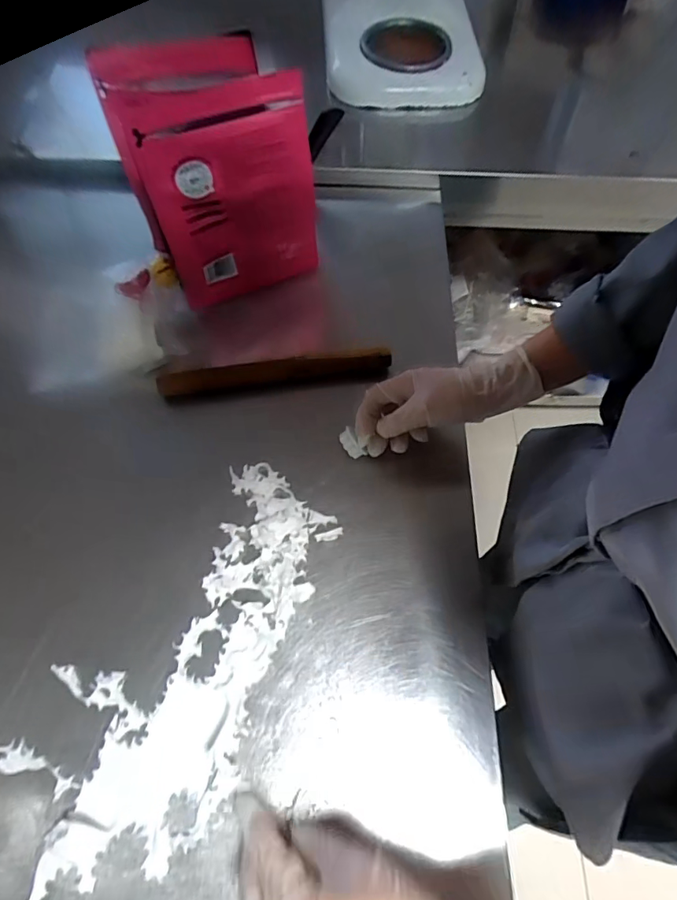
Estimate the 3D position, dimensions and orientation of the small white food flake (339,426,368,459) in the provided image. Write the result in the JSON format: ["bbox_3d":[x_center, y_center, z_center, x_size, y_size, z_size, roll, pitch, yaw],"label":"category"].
[{"bbox_3d":[0.011,-0.007,0.453,0.016,0.013,0.030,-23,66,-11],"label":"small white food flake"}]

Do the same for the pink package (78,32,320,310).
[{"bbox_3d":[-0.117,-0.270,0.501,0.182,0.203,0.125,-14,65,-7],"label":"pink package"}]

